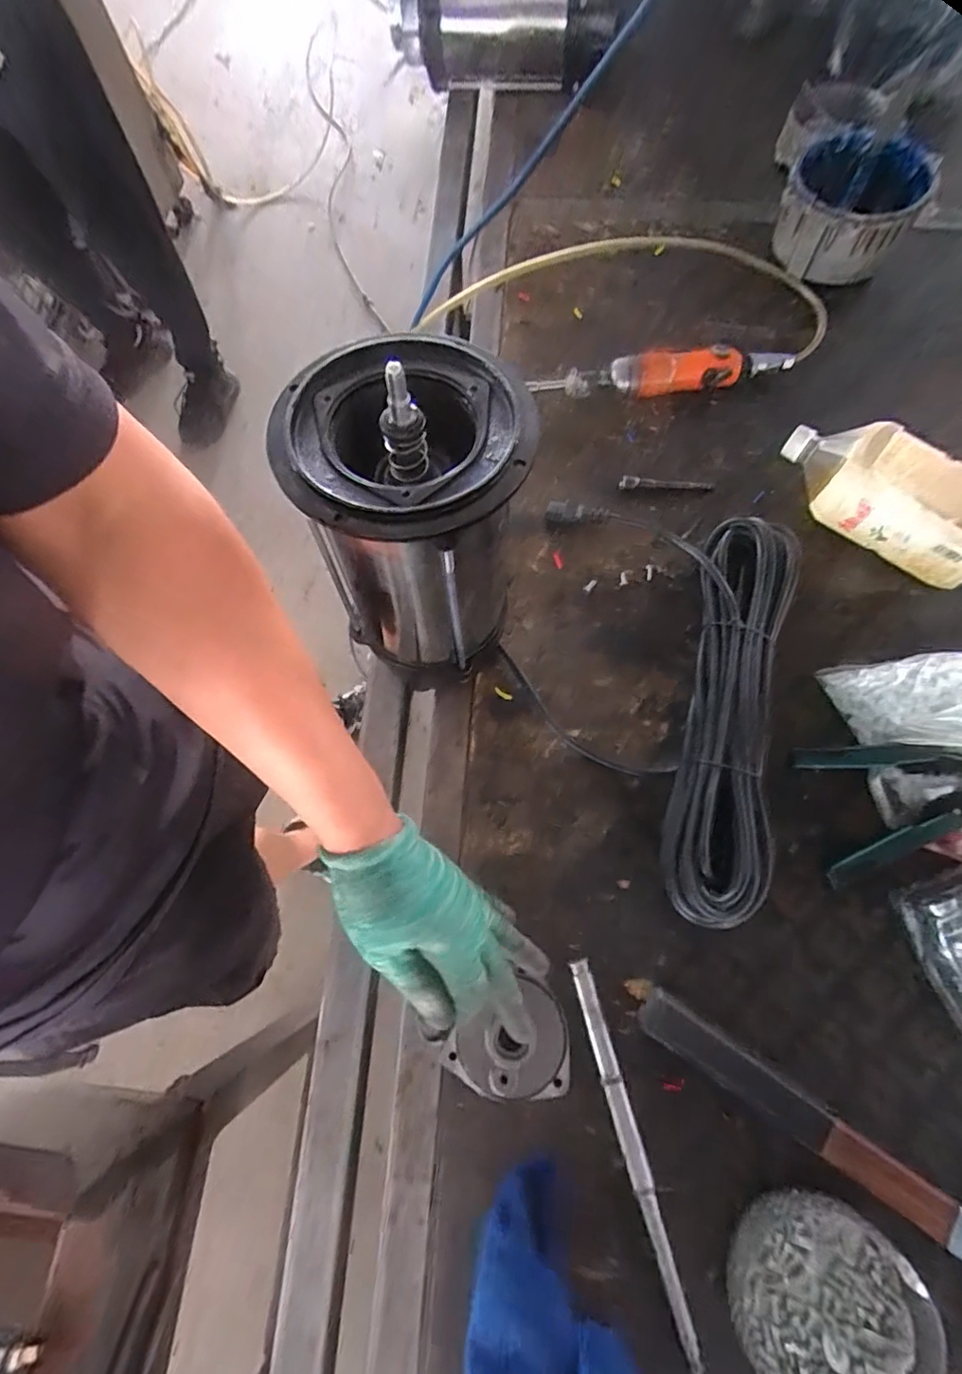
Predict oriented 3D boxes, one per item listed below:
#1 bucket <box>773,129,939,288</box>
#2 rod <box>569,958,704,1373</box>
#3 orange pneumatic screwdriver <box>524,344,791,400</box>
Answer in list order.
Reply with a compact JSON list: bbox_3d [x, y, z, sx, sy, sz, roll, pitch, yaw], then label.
[{"bbox_3d":[0.415,-0.547,0.637,0.136,0.087,0.144,-1,73,2],"label":"bucket"},{"bbox_3d":[0.109,0.334,0.411,0.015,0.016,0.249,-15,73,-3],"label":"rod"},{"bbox_3d":[0.204,-0.347,0.615,0.281,0.039,0.049,-8,72,0],"label":"orange pneumatic screwdriver"}]

